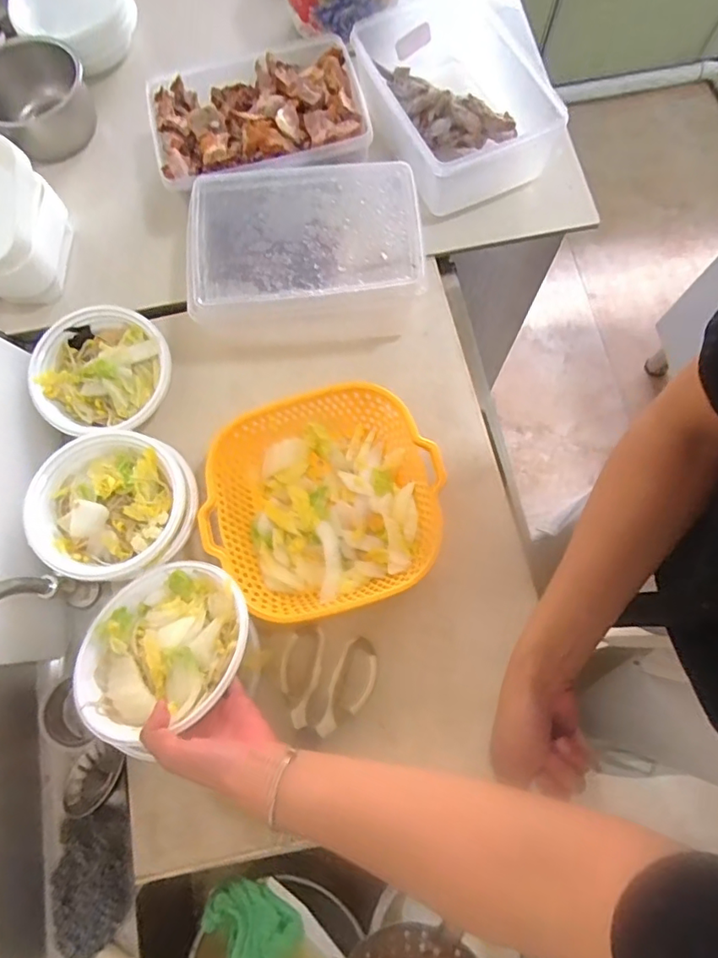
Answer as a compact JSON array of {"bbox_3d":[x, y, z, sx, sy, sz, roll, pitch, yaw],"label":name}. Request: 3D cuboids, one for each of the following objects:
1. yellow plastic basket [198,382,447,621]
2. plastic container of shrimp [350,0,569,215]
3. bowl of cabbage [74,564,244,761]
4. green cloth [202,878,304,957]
[{"bbox_3d":[-0.038,0.024,0.581,0.237,0.073,0.212,-14,76,-2],"label":"yellow plastic basket"},{"bbox_3d":[0.116,-0.461,0.677,0.193,0.089,0.251,-21,76,-4],"label":"plastic container of shrimp"},{"bbox_3d":[-0.181,0.163,0.532,0.162,0.070,0.164,-6,52,7],"label":"bowl of cabbage"},{"bbox_3d":[-0.116,0.474,0.580,0.101,0.030,0.091,35,79,10],"label":"green cloth"}]

